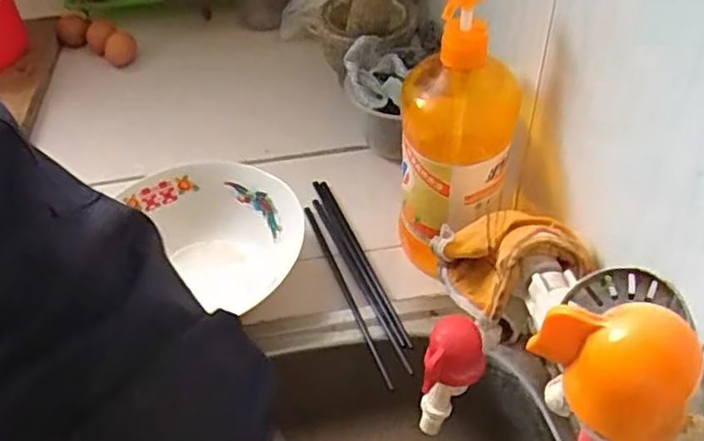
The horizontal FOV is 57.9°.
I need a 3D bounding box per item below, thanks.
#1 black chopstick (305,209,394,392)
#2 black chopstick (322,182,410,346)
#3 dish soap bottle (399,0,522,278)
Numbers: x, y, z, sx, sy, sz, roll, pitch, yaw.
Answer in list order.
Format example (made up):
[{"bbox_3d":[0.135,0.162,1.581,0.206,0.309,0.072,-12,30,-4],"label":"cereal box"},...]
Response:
[{"bbox_3d":[-0.006,0.065,0.596,0.007,0.009,0.227,-17,47,-12],"label":"black chopstick"},{"bbox_3d":[0.011,0.033,0.617,0.010,0.010,0.229,-17,47,-13],"label":"black chopstick"},{"bbox_3d":[0.086,-0.068,0.532,0.095,0.257,0.093,8,47,11],"label":"dish soap bottle"}]

